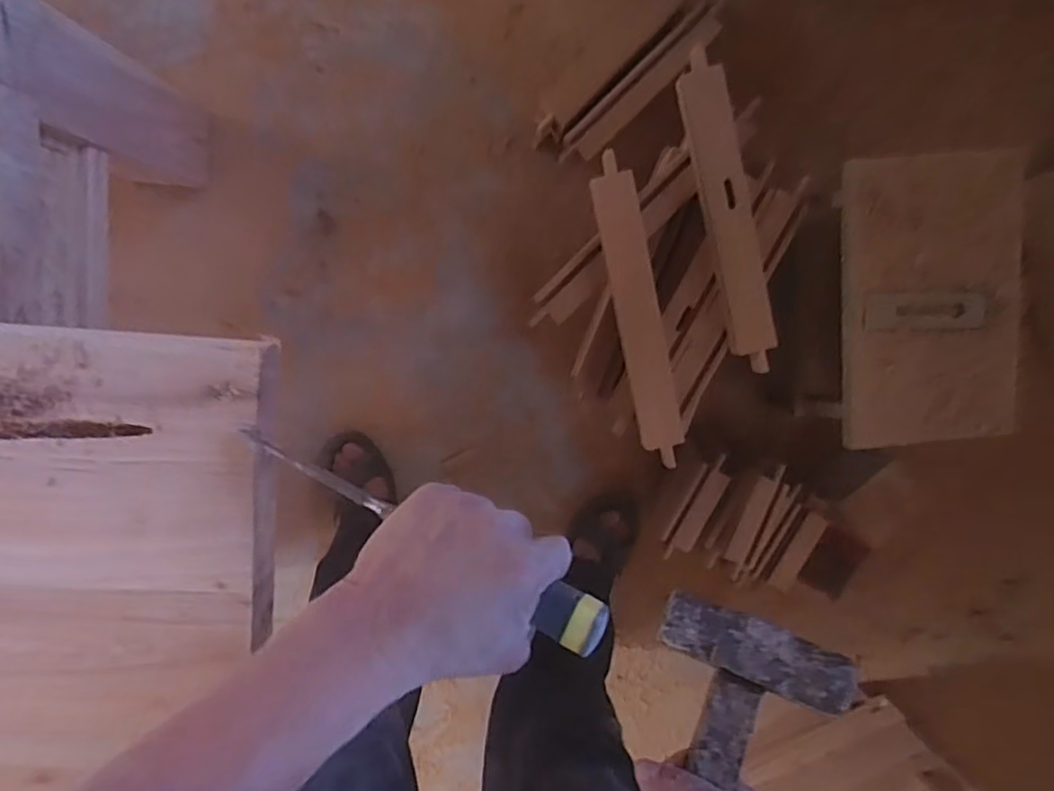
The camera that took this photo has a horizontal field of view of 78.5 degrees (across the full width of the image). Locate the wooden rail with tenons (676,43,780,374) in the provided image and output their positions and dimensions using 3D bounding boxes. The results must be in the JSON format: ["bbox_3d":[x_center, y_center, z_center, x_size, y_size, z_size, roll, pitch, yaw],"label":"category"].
[{"bbox_3d":[0.246,-0.221,0.790,0.058,0.025,0.379,-10,100,32],"label":"wooden rail with tenons"}]

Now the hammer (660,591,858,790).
[{"bbox_3d":[0.103,0.291,0.394,0.112,0.051,0.313,27,68,-4],"label":"hammer"}]

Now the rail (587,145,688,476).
[{"bbox_3d":[0.140,-0.102,0.807,0.056,0.040,0.390,-13,98,-2],"label":"rail"}]

